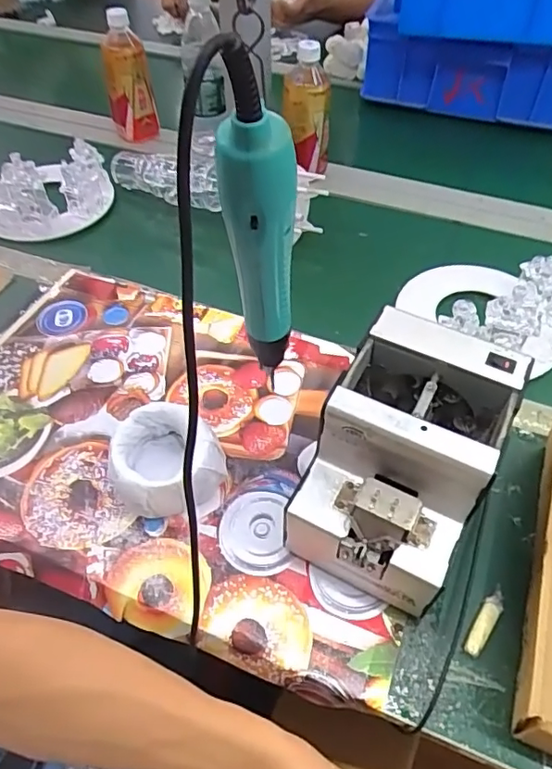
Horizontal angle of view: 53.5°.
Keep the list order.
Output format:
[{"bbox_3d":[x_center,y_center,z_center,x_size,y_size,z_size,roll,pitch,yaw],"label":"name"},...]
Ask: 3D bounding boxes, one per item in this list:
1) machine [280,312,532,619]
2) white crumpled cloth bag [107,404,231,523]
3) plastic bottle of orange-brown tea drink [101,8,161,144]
[{"bbox_3d":[0.102,0.064,0.451,0.120,0.151,0.172,24,55,18],"label":"machine"},{"bbox_3d":[-0.097,0.069,0.496,0.096,0.065,0.084,-11,52,-9],"label":"white crumpled cloth bag"},{"bbox_3d":[-0.239,-0.485,0.887,0.072,0.192,0.083,-11,52,-9],"label":"plastic bottle of orange-brown tea drink"}]

